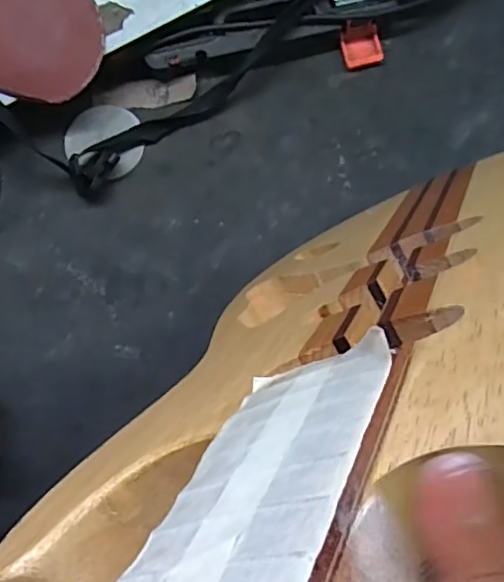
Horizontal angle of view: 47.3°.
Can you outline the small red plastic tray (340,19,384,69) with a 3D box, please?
[{"bbox_3d":[0.105,-0.233,0.549,0.038,0.015,0.042,-7,79,-1],"label":"small red plastic tray"}]

